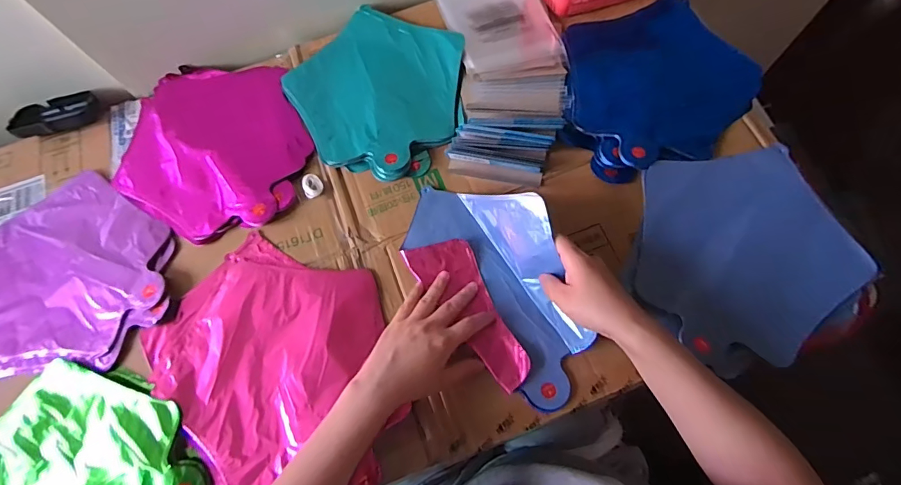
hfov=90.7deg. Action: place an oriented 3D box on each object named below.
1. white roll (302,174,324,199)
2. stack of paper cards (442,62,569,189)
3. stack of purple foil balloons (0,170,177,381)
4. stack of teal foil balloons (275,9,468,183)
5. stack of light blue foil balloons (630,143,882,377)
[{"bbox_3d":[-0.168,-0.070,0.540,0.023,0.009,0.028,-30,73,-7],"label":"white roll"},{"bbox_3d":[0.071,-0.154,0.540,0.126,0.033,0.156,10,72,6],"label":"stack of paper cards"},{"bbox_3d":[-0.445,0.035,0.522,0.236,0.024,0.238,-22,72,-5],"label":"stack of purple foil balloons"},{"bbox_3d":[-0.095,-0.201,0.573,0.230,0.023,0.229,20,74,9],"label":"stack of teal foil balloons"},{"bbox_3d":[0.315,0.012,0.488,0.235,0.020,0.227,-10,72,-1],"label":"stack of light blue foil balloons"}]

